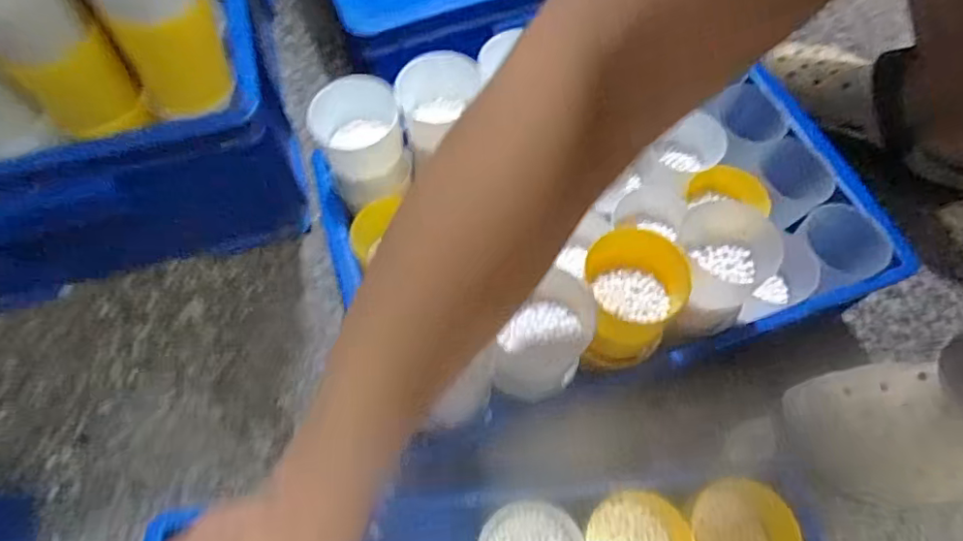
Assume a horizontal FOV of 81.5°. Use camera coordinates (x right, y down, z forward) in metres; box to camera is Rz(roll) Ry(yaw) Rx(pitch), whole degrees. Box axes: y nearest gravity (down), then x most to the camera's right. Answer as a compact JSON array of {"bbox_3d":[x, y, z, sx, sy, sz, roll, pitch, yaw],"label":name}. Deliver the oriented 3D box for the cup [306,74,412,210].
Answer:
[{"bbox_3d":[-0.092,-0.099,0.428,0.065,0.067,0.064,0,63,0],"label":"cup"}]

